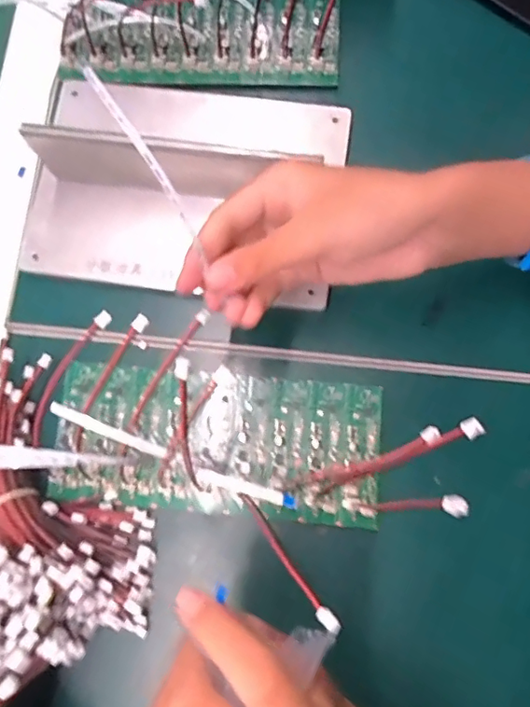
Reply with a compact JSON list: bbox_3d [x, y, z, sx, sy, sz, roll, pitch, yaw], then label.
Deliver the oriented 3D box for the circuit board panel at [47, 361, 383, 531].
[{"bbox_3d":[-0.030,0.051,0.325,0.193,0.005,0.084,6,76,2],"label":"circuit board panel"}]

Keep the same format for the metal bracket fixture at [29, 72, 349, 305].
[{"bbox_3d":[-0.052,-0.116,0.333,0.199,0.068,0.144,8,77,3],"label":"metal bracket fixture"}]

